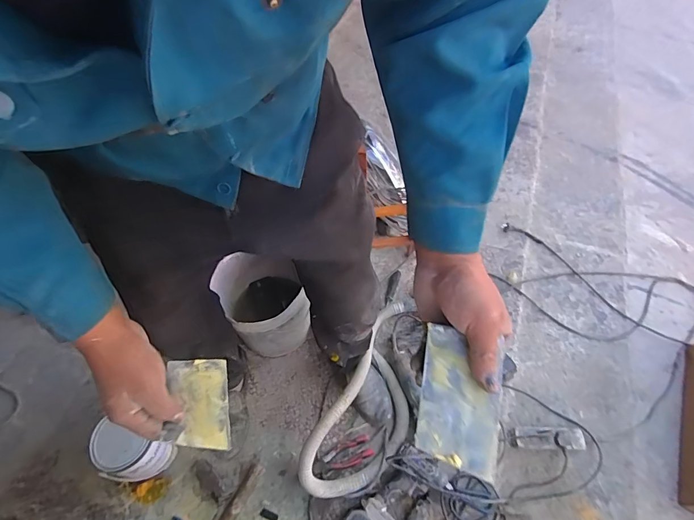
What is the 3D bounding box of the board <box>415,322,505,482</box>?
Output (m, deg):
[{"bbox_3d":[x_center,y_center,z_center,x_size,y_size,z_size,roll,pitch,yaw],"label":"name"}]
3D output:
[{"bbox_3d":[0.106,0.131,0.364,0.071,0.005,0.122,9,74,3],"label":"board"}]

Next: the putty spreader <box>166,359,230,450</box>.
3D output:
[{"bbox_3d":[-0.185,0.175,0.479,0.070,0.006,0.127,4,33,-23],"label":"putty spreader"}]

